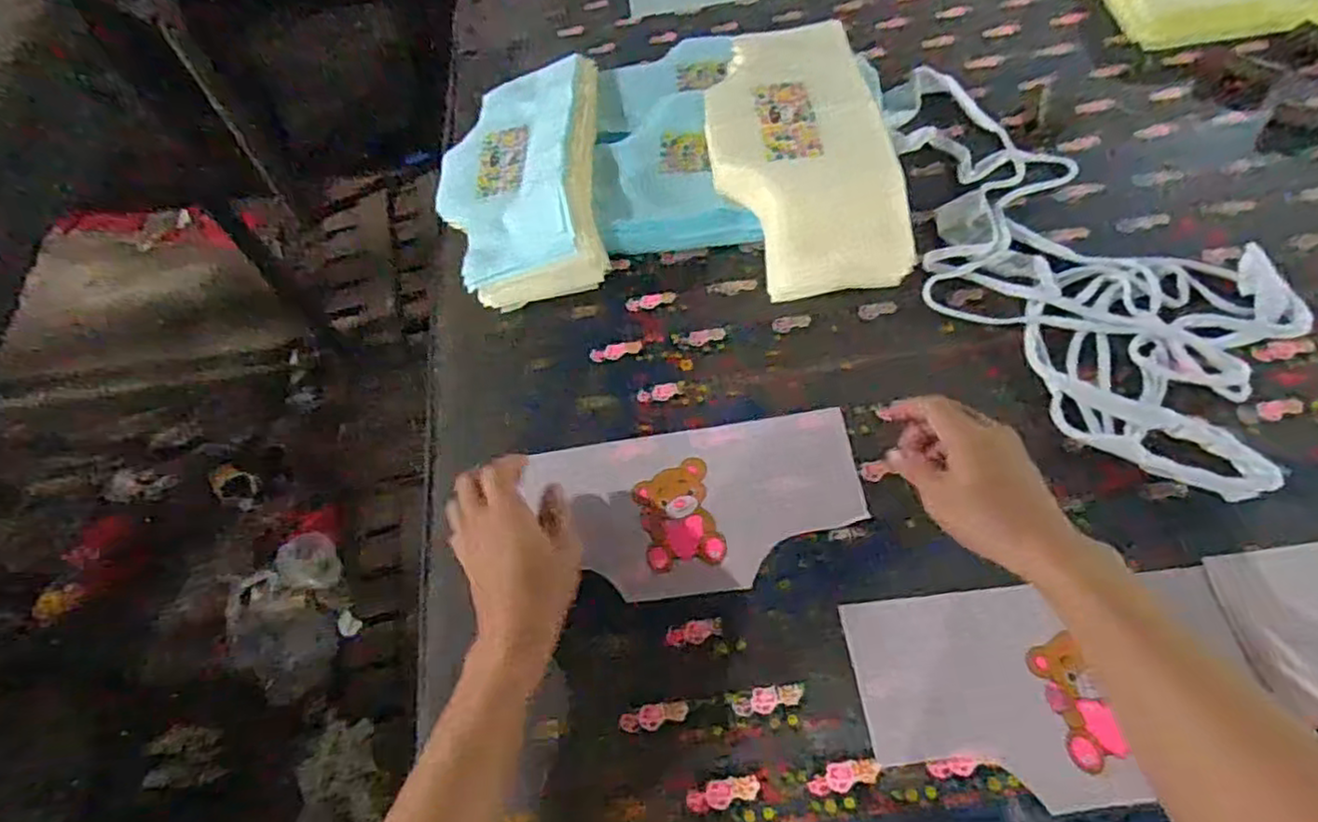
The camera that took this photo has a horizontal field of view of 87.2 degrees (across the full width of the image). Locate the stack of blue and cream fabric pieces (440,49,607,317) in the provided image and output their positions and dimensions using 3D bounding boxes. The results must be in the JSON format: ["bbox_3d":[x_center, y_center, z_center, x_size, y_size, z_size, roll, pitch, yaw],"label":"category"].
[{"bbox_3d":[-0.137,-0.242,0.704,0.181,0.081,0.308,-3,54,-5],"label":"stack of blue and cream fabric pieces"}]

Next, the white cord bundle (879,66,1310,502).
[{"bbox_3d":[0.348,-0.146,0.621,0.214,0.061,0.484,-22,57,-18],"label":"white cord bundle"}]

